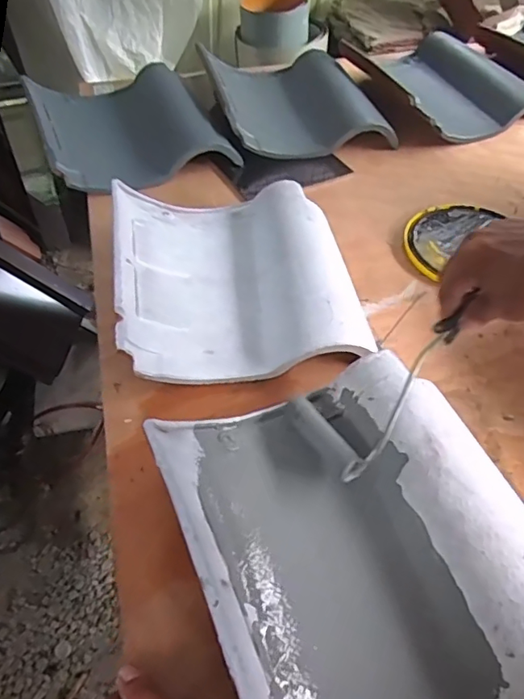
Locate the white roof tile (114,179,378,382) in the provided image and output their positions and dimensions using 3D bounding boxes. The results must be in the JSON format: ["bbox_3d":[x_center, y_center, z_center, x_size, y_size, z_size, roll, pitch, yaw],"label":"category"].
[{"bbox_3d":[-0.032,-0.105,0.708,0.304,0.067,0.322,-6,47,-9],"label":"white roof tile"}]

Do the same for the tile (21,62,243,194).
[{"bbox_3d":[-0.244,-0.408,0.966,0.294,0.072,0.340,-17,49,-19],"label":"tile"}]

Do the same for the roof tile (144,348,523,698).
[{"bbox_3d":[0.085,0.164,0.480,0.287,0.078,0.313,-16,49,-18],"label":"roof tile"}]

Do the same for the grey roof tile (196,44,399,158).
[{"bbox_3d":[0.048,-0.484,1.042,0.286,0.077,0.357,-10,48,-13],"label":"grey roof tile"}]

